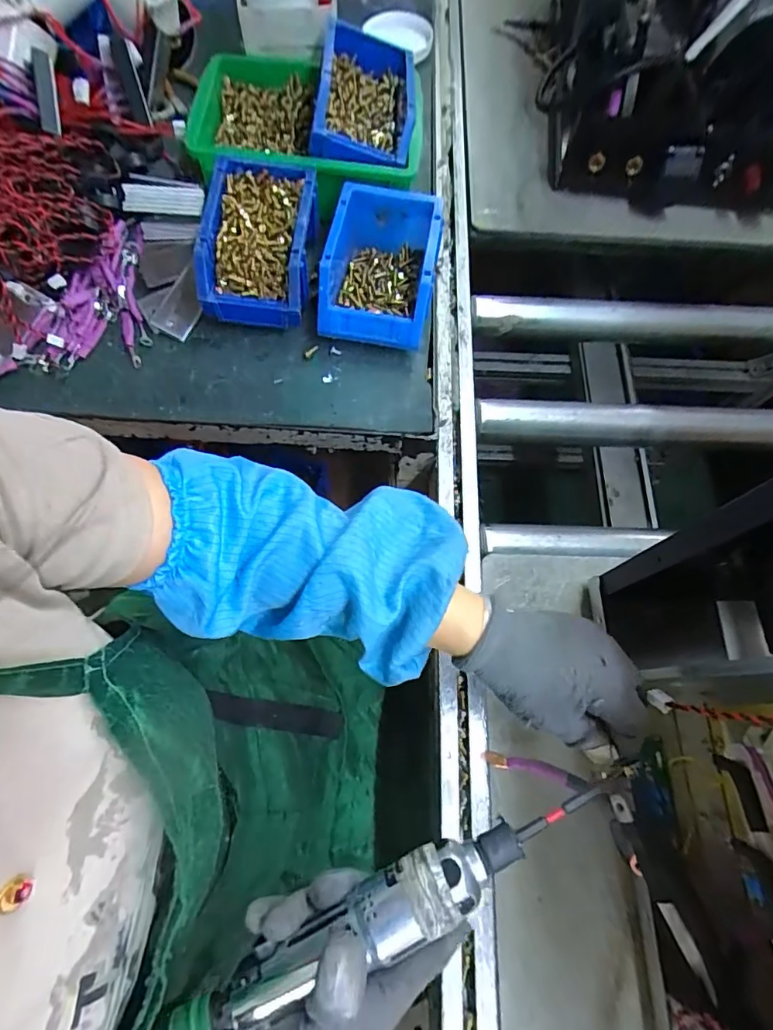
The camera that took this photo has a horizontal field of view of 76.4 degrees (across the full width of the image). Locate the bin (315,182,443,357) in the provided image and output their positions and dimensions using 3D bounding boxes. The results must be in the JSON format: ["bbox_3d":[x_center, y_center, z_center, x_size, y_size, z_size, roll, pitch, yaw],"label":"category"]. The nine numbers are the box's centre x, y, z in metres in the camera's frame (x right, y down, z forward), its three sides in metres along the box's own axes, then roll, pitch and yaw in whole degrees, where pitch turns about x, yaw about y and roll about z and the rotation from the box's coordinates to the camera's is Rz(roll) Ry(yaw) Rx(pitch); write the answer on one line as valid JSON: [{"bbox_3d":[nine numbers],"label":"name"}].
[{"bbox_3d":[-0.005,-0.261,0.528,0.110,0.073,0.162,9,69,1],"label":"bin"}]

